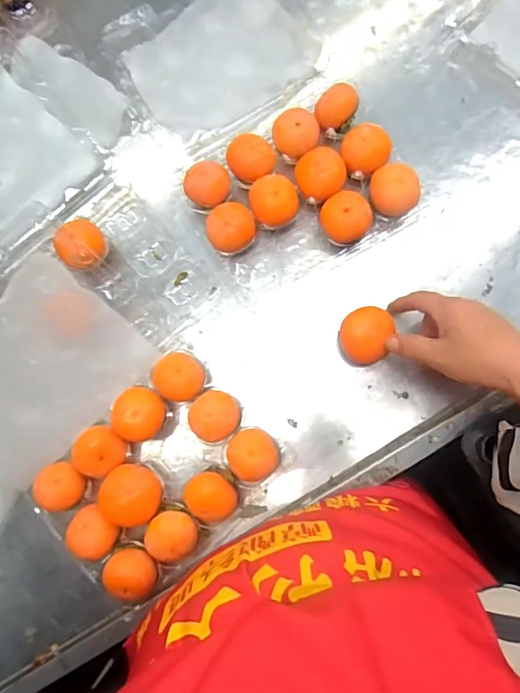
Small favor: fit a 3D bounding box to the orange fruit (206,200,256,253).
[{"bbox_3d":[-0.029,-0.122,0.462,0.049,0.035,0.047,0,84,4],"label":"orange fruit"}]

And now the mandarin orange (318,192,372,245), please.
[{"bbox_3d":[0.087,-0.127,0.453,0.049,0.042,0.046,0,84,4],"label":"mandarin orange"}]

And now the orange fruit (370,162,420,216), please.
[{"bbox_3d":[0.135,-0.154,0.456,0.048,0.048,0.047,0,84,4],"label":"orange fruit"}]

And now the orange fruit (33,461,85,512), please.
[{"bbox_3d":[-0.195,0.140,0.447,0.044,0.046,0.044,2,84,5],"label":"orange fruit"}]

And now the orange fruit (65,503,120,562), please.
[{"bbox_3d":[-0.161,0.182,0.441,0.047,0.045,0.040,36,87,7],"label":"orange fruit"}]

